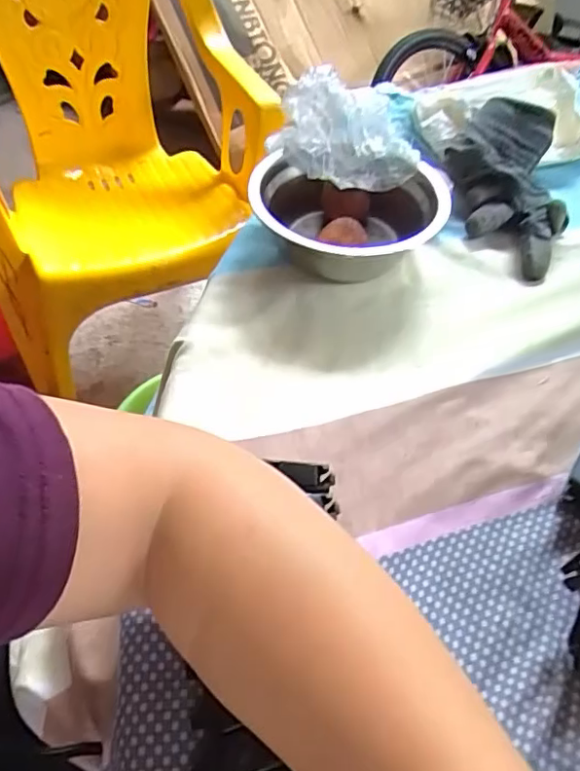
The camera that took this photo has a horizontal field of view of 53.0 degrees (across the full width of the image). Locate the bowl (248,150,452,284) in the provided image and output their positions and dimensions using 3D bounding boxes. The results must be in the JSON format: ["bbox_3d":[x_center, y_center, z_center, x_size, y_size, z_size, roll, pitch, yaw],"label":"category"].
[{"bbox_3d":[0.041,-0.119,0.418,0.127,0.051,0.127,2,52,-3],"label":"bowl"}]

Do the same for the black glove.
[{"bbox_3d":[0.169,-0.159,0.459,0.087,0.029,0.178,7,66,1],"label":"black glove"}]

